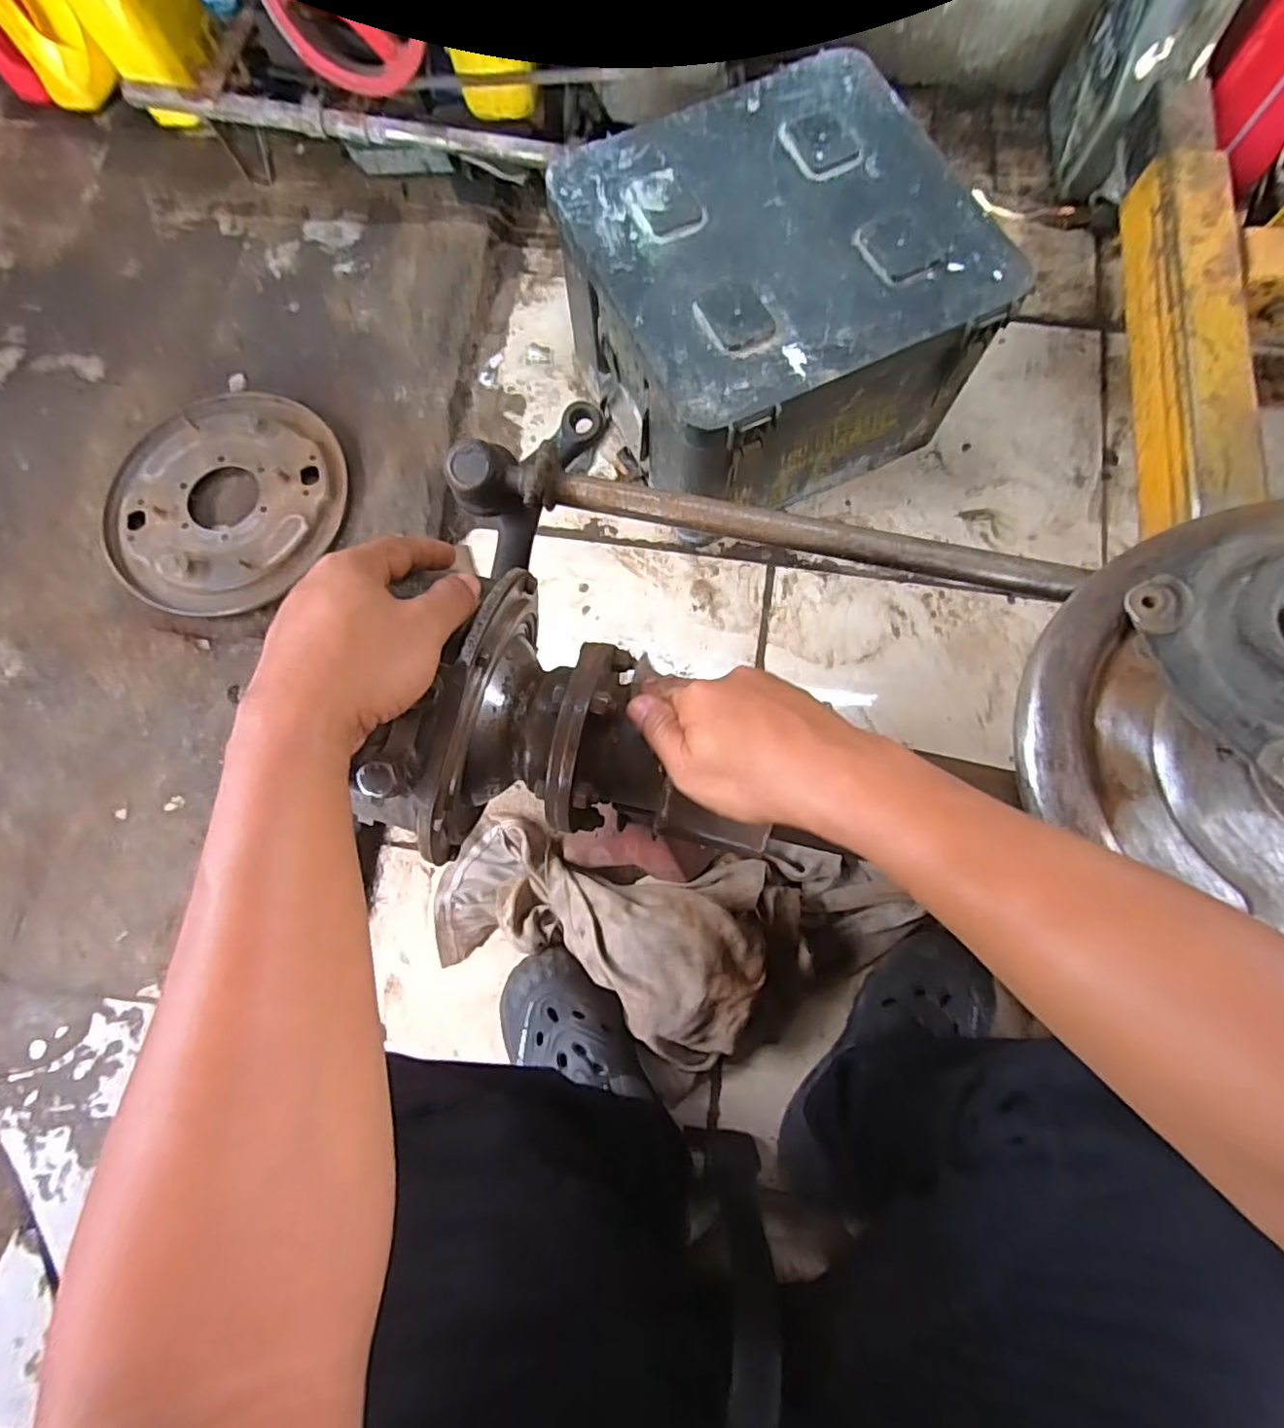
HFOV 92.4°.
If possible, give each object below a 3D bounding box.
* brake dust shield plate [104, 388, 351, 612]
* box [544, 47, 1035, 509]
[{"bbox_3d":[-0.532,-0.271,0.778,0.292,0.027,0.292,0,80,0],"label":"brake dust shield plate"},{"bbox_3d":[0.140,-0.456,0.715,0.368,0.227,0.358,-26,78,-5],"label":"box"}]

